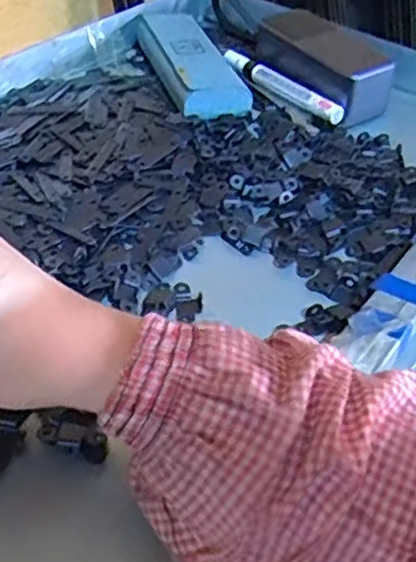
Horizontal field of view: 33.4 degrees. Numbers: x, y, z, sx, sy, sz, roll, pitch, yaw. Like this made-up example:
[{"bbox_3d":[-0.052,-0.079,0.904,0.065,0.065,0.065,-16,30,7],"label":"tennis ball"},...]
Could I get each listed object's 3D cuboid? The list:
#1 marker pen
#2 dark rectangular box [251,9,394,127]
[{"bbox_3d":[0.062,-0.173,0.603,0.020,0.017,0.143,-27,51,-29],"label":"marker pen"},{"bbox_3d":[0.100,-0.192,0.607,0.063,0.041,0.132,-25,52,-27],"label":"dark rectangular box"}]

